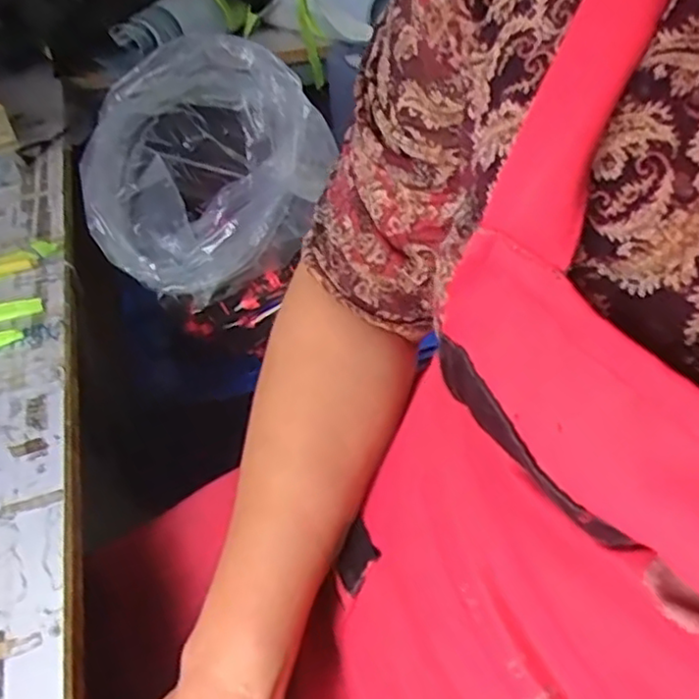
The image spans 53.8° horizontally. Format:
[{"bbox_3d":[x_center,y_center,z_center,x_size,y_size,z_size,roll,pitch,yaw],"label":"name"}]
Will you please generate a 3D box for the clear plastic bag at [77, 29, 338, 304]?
[{"bbox_3d":[-0.150,-0.190,0.710,0.213,0.181,0.230,16,43,23],"label":"clear plastic bag"}]

